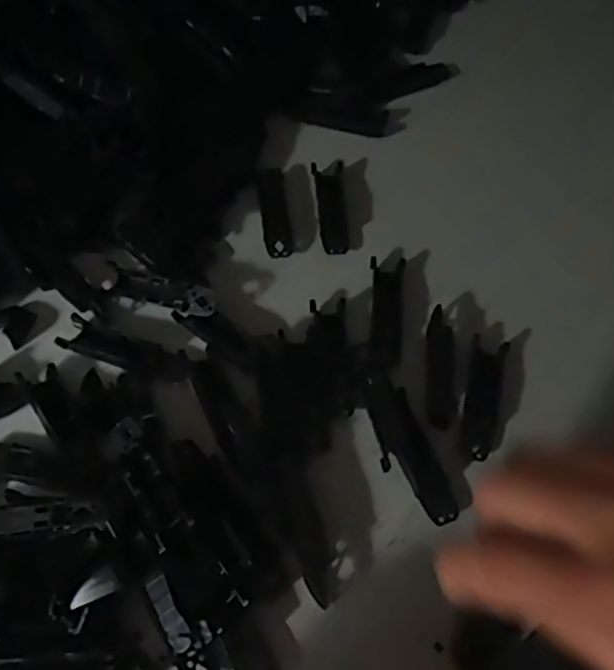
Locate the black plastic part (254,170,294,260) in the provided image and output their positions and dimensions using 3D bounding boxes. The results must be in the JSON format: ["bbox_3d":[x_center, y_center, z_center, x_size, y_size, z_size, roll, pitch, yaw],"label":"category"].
[{"bbox_3d":[-0.019,-0.071,0.381,0.016,0.006,0.064,-5,60,-7],"label":"black plastic part"}]

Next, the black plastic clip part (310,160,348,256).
[{"bbox_3d":[0.013,-0.073,0.383,0.018,0.009,0.065,0,60,-4],"label":"black plastic clip part"}]

